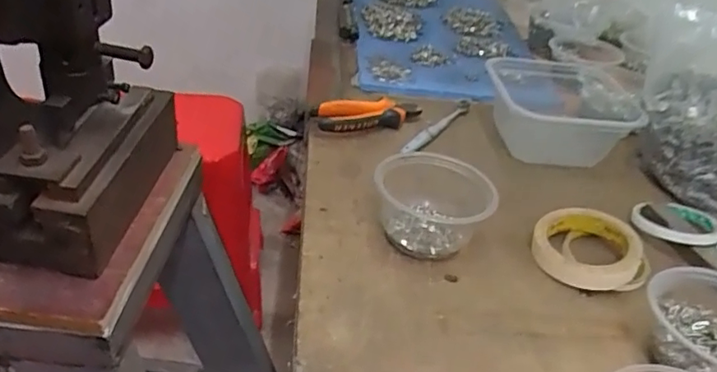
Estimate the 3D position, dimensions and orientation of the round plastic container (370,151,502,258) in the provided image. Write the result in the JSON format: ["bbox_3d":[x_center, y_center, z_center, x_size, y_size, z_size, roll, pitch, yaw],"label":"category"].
[{"bbox_3d":[0.076,0.017,0.580,0.113,0.063,0.115,5,35,-4],"label":"round plastic container"}]

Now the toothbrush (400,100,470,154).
[{"bbox_3d":[0.105,-0.078,0.763,0.020,0.014,0.174,25,38,23],"label":"toothbrush"}]

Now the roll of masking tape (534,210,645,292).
[{"bbox_3d":[0.224,0.060,0.579,0.097,0.033,0.097,5,35,-4],"label":"roll of masking tape"}]

